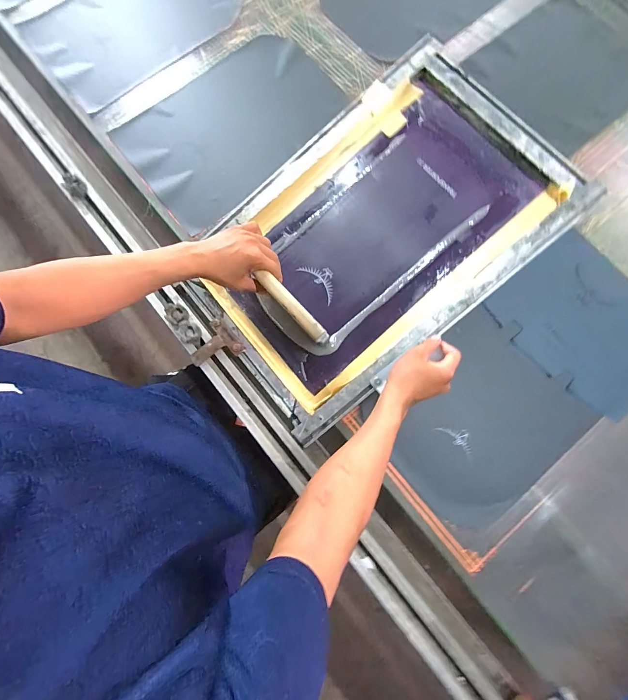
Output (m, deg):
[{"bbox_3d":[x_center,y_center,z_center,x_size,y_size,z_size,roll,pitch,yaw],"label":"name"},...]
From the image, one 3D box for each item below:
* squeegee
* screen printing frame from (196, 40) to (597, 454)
[{"bbox_3d":[-0.036,-0.056,0.534,0.160,0.126,0.039,43,81,8],"label":"squeegee"},{"bbox_3d":[0.107,-0.202,0.572,0.615,0.039,0.421,-39,79,4],"label":"screen printing frame"}]

